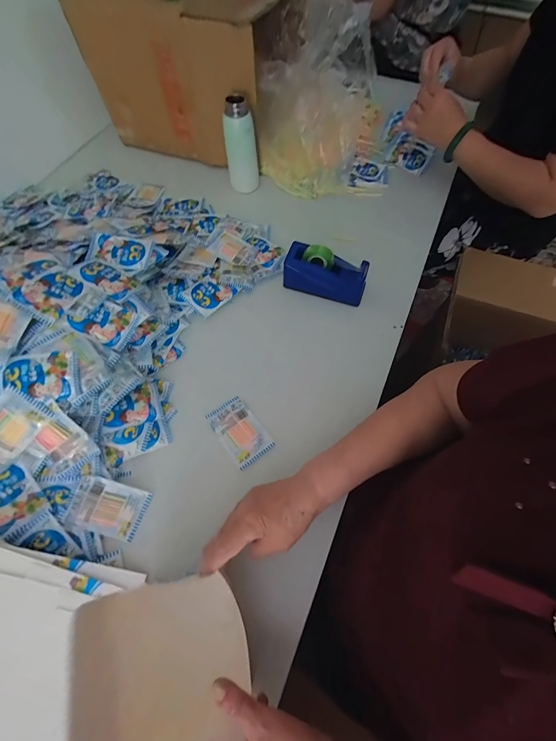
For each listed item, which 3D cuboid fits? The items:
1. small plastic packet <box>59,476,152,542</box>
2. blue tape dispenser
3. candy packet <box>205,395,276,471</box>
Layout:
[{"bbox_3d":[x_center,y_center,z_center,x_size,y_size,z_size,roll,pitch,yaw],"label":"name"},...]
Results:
[{"bbox_3d":[-0.231,0.186,0.422,0.092,0.005,0.064,26,73,-12],"label":"small plastic packet"},{"bbox_3d":[0.087,-0.180,0.558,0.147,0.072,0.055,18,66,8],"label":"blue tape dispenser"},{"bbox_3d":[-0.060,0.093,0.478,0.063,0.008,0.102,-36,70,-15],"label":"candy packet"}]

